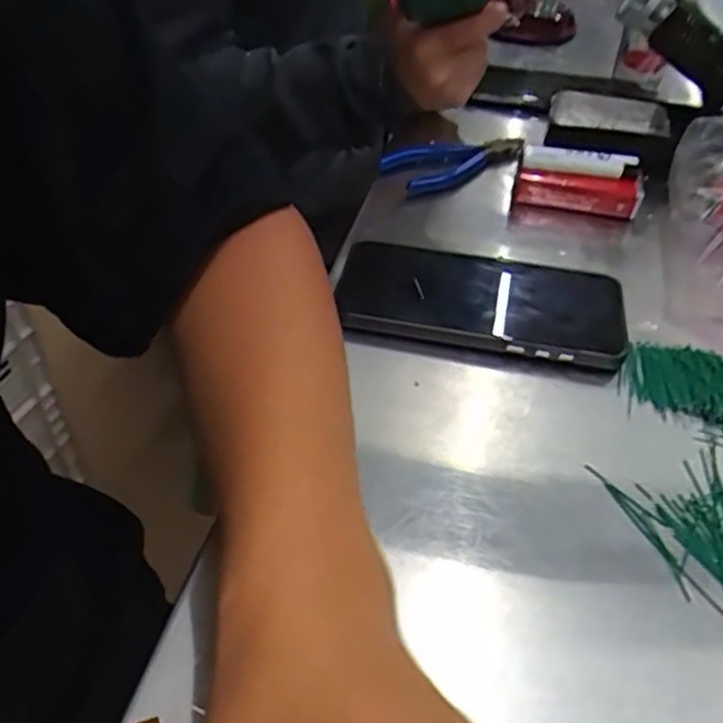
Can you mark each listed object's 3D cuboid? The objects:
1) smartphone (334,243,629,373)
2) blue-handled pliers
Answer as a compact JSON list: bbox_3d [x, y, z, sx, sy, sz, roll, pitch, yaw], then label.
[{"bbox_3d":[0.070,-0.036,0.410,0.162,0.015,0.083,8,43,5],"label":"smartphone"},{"bbox_3d":[0.072,-0.156,0.538,0.112,0.011,0.052,-19,48,-23],"label":"blue-handled pliers"}]

